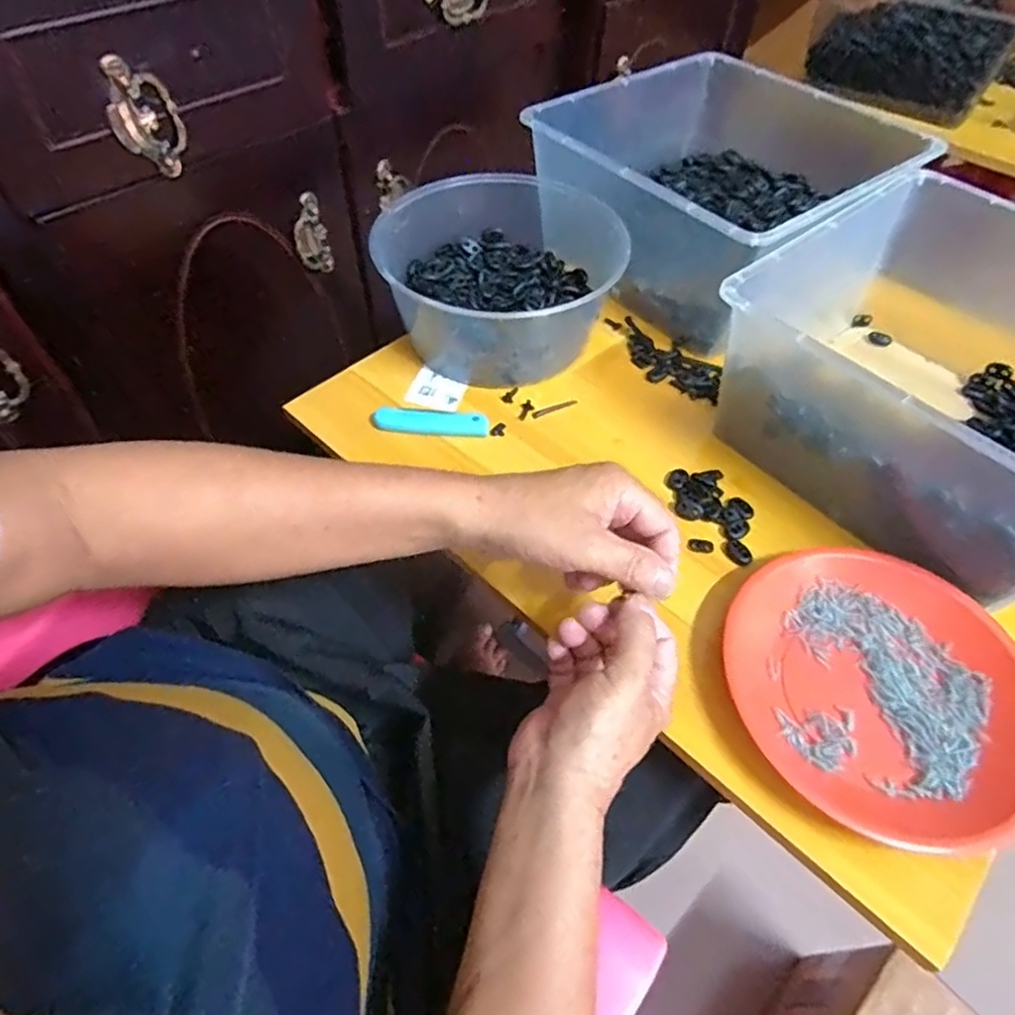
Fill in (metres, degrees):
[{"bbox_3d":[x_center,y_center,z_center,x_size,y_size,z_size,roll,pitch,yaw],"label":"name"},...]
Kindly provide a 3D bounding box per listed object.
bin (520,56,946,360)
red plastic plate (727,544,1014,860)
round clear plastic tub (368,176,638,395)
[{"bbox_3d":[0.214,-0.327,0.678,0.305,0.140,0.312,-35,62,-25],"label":"bin"},{"bbox_3d":[0.241,0.113,0.420,0.174,0.031,0.195,2,53,-1],"label":"red plastic plate"},{"bbox_3d":[-0.002,-0.231,0.628,0.220,0.095,0.243,16,54,9],"label":"round clear plastic tub"}]

